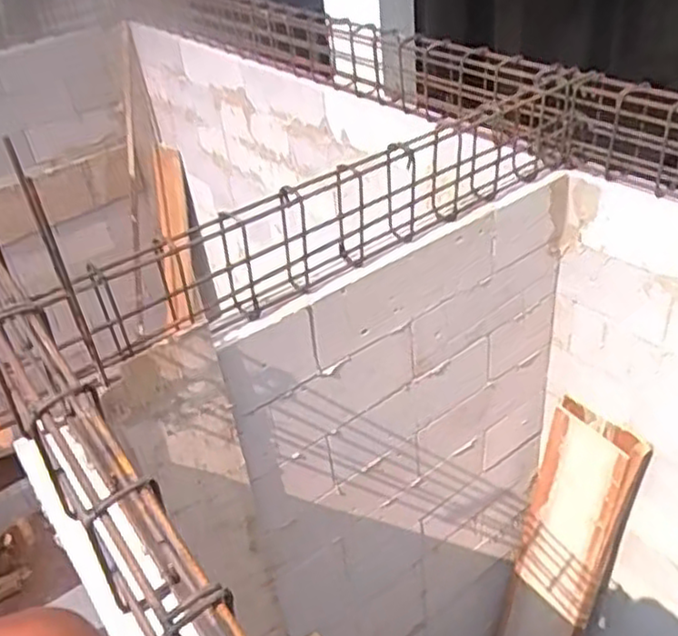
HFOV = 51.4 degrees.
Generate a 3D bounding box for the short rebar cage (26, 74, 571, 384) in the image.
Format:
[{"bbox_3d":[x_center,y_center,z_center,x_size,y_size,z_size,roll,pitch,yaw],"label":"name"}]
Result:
[{"bbox_3d":[0.052,-0.243,1.645,1.409,0.250,0.113,-28,41,-26],"label":"short rebar cage"}]

